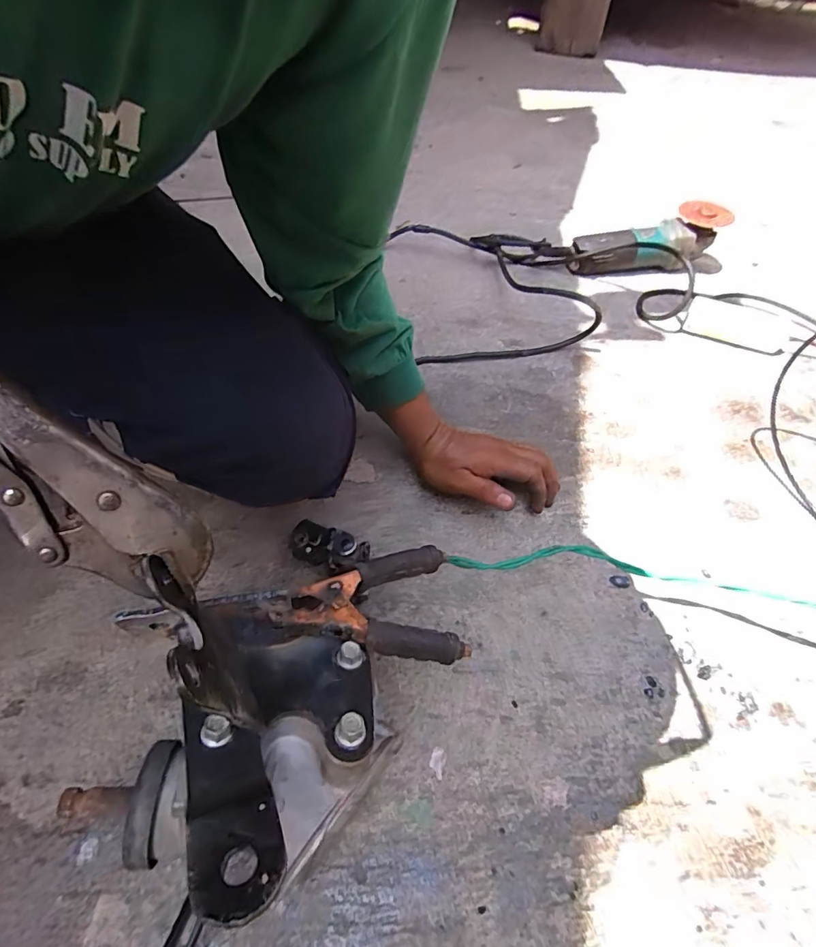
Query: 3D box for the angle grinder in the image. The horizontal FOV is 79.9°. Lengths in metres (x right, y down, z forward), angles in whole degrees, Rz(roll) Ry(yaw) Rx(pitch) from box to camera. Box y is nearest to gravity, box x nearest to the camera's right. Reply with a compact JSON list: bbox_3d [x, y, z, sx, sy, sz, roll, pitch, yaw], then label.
[{"bbox_3d":[0.409,-0.385,0.823,0.261,0.090,0.091,-13,55,-14],"label":"angle grinder"}]

